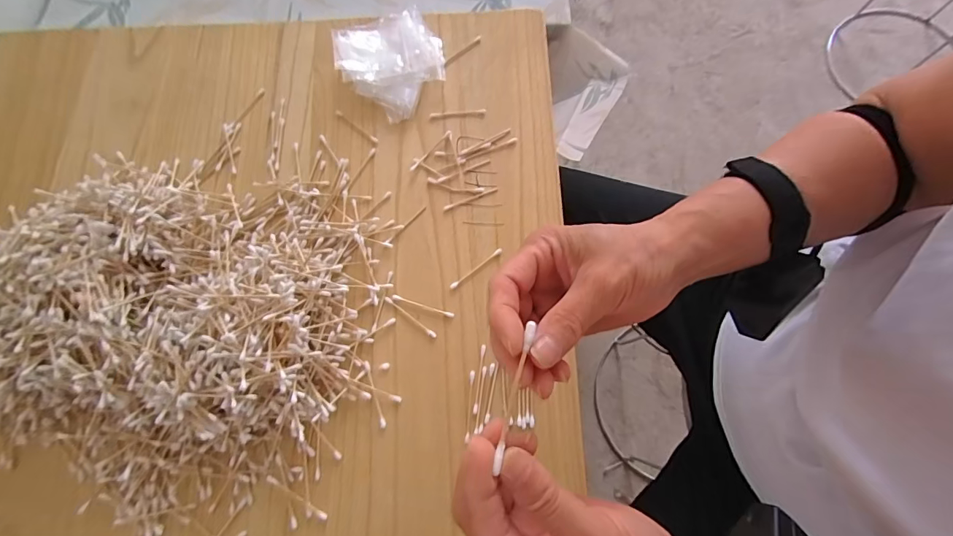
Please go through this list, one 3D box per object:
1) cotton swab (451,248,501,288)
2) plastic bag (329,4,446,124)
[{"bbox_3d":[0.000,0.000,0.497,0.072,0.006,0.006,-36,75,-11],"label":"cotton swab"},{"bbox_3d":[-0.108,-0.272,0.567,0.136,0.034,0.129,43,76,13],"label":"plastic bag"}]

